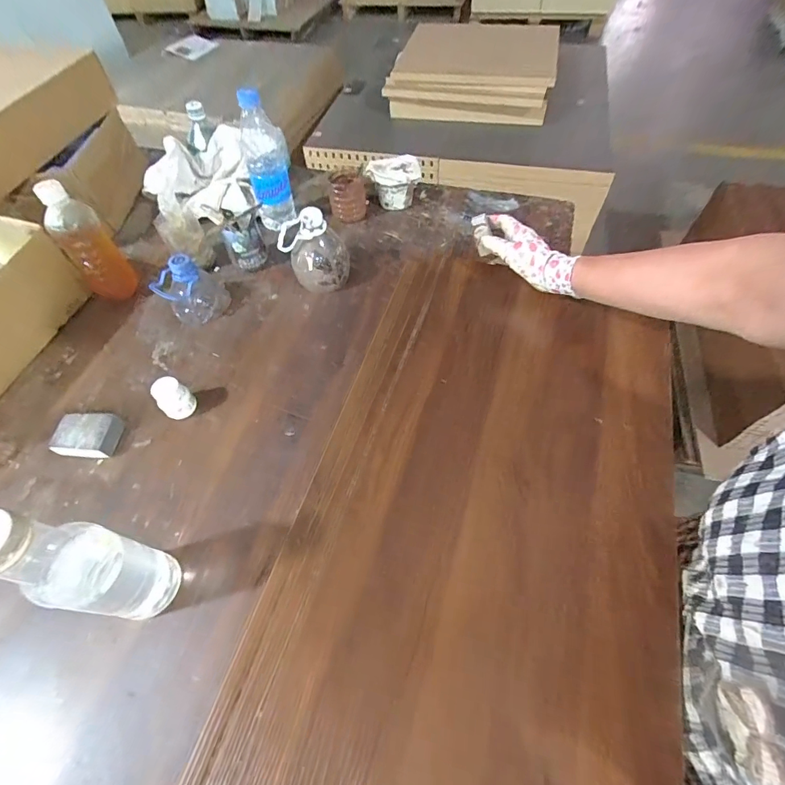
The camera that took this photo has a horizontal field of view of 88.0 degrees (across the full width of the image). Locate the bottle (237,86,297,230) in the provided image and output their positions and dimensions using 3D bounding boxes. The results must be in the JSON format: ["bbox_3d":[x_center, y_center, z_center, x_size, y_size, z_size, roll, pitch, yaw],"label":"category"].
[{"bbox_3d":[-0.217,-0.397,0.700,0.072,0.205,0.071,-12,56,-5],"label":"bottle"}]

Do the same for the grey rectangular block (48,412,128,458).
[{"bbox_3d":[-0.389,0.054,0.519,0.069,0.026,0.053,-3,55,1],"label":"grey rectangular block"}]

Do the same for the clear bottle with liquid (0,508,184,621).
[{"bbox_3d":[-0.253,0.147,0.342,0.050,0.200,0.062,7,56,8],"label":"clear bottle with liquid"}]

